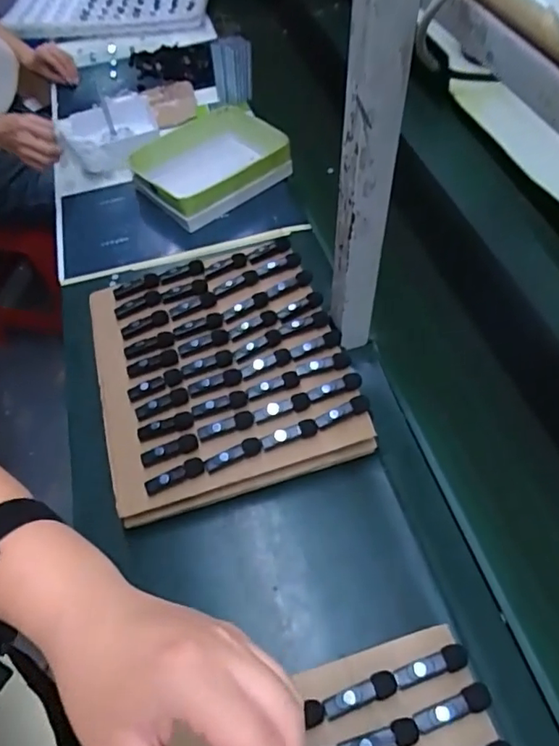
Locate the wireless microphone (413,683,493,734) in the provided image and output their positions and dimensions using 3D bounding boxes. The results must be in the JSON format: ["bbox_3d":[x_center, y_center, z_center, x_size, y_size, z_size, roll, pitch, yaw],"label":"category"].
[{"bbox_3d":[0.141,0.273,0.444,0.063,0.010,0.019,-15,55,-9],"label":"wireless microphone"}]

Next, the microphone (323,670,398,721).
[{"bbox_3d":[0.068,0.271,0.455,0.064,0.009,0.019,-19,56,-12],"label":"microphone"}]

